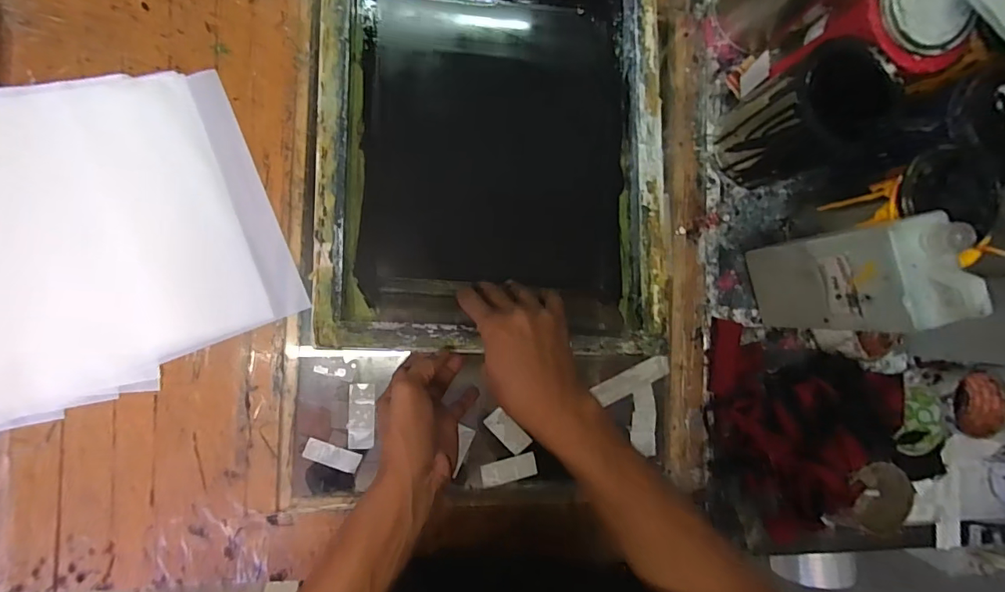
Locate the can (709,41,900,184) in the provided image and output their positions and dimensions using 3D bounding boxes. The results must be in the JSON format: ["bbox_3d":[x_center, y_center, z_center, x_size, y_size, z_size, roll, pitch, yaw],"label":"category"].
[{"bbox_3d":[0.311,-0.184,0.512,0.095,0.148,0.101,0,88,-8],"label":"can"}]

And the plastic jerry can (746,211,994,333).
[{"bbox_3d":[0.333,-0.016,0.473,0.056,0.213,0.097,-11,90,-8],"label":"plastic jerry can"}]

